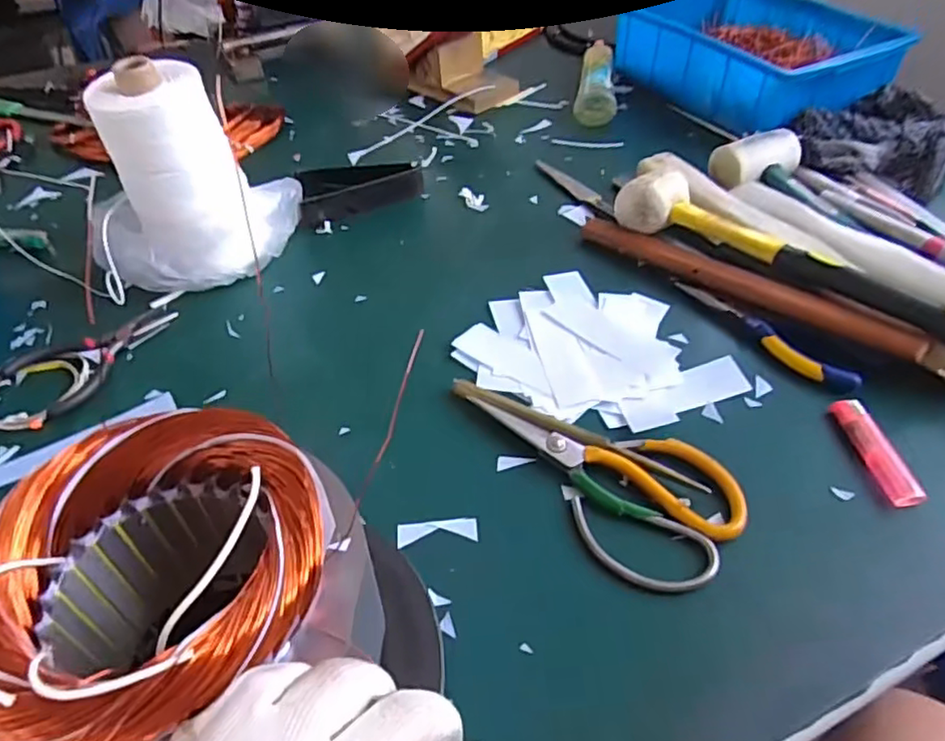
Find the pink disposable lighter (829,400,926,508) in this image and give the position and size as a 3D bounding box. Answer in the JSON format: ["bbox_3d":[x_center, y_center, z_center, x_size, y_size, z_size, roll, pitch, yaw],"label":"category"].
[{"bbox_3d":[0.259,0.052,0.404,0.019,0.013,0.077,-7,47,-4],"label":"pink disposable lighter"}]

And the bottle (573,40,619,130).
[{"bbox_3d":[0.153,-0.363,0.790,0.047,0.037,0.174,3,47,6],"label":"bottle"}]

